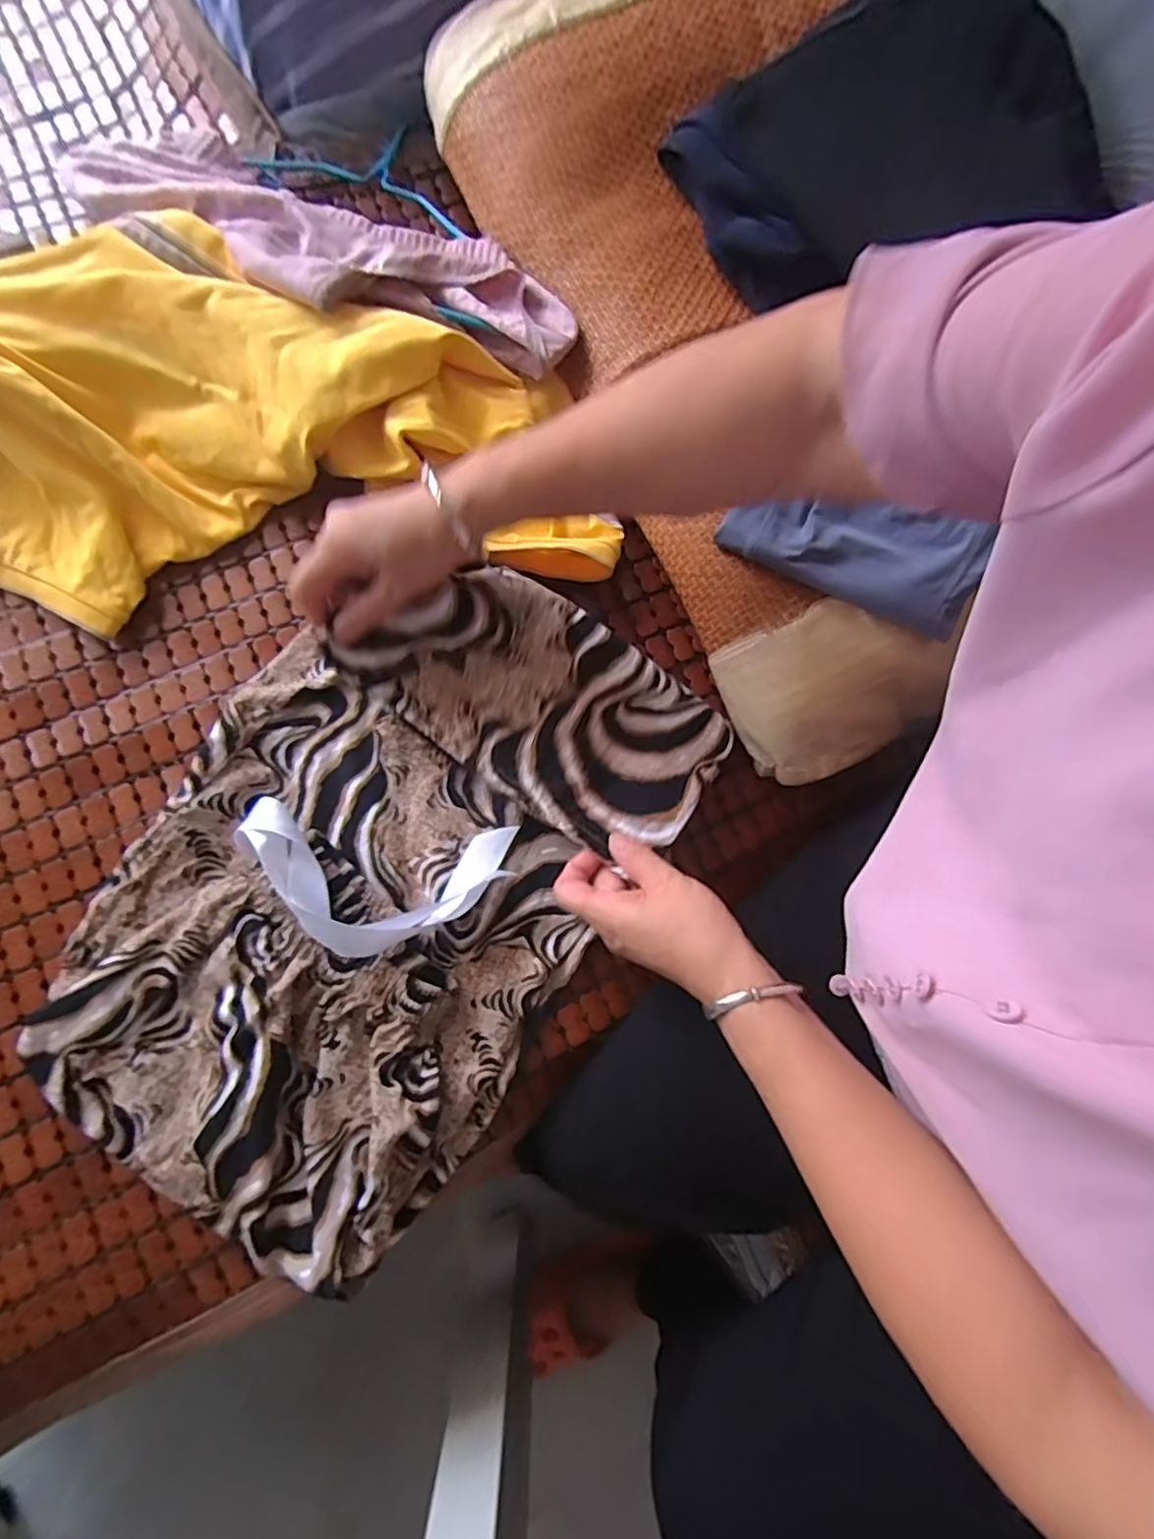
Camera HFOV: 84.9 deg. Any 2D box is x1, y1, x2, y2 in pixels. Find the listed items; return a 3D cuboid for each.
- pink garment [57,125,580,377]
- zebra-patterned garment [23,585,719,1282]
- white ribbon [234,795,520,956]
[{"bbox_3d":[-0.194,-0.389,0.465,0.401,0.042,0.115,24,78,1],"label":"pink garment"},{"bbox_3d":[-0.124,0.063,0.411,0.285,0.048,0.427,34,80,5],"label":"zebra-patterned garment"},{"bbox_3d":[-0.130,0.071,0.401,0.165,0.053,0.087,7,78,-2],"label":"white ribbon"}]

